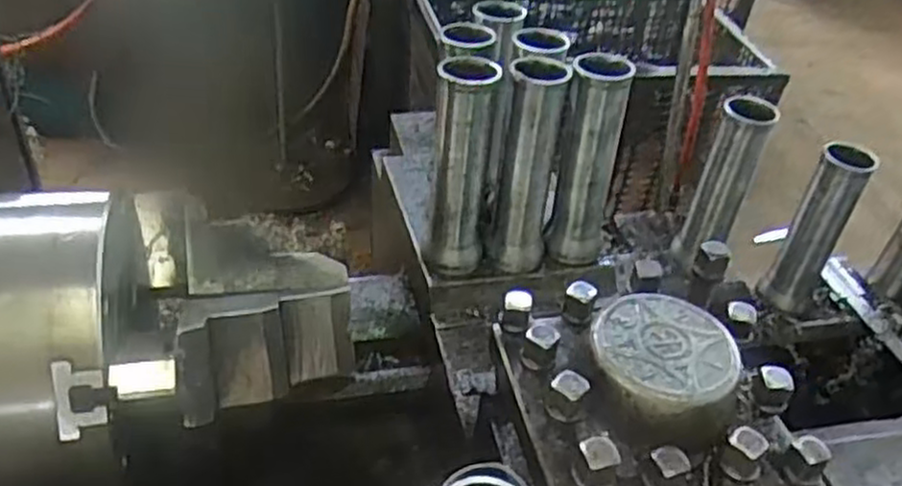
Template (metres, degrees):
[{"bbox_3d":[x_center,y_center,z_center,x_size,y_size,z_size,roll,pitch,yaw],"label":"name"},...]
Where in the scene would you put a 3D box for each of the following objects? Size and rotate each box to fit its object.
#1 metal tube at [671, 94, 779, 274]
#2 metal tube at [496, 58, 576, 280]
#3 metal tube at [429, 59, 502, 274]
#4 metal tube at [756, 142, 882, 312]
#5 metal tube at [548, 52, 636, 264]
[{"bbox_3d":[0.275,-0.060,0.768,0.051,0.163,0.055,20,41,17],"label":"metal tube"},{"bbox_3d":[0.068,-0.065,0.677,0.052,0.188,0.054,7,39,1],"label":"metal tube"},{"bbox_3d":[0.009,-0.062,0.663,0.051,0.188,0.049,1,39,-6],"label":"metal tube"},{"bbox_3d":[0.379,-0.016,0.793,0.050,0.179,0.060,25,42,22],"label":"metal tube"},{"bbox_3d":[0.125,-0.071,0.690,0.058,0.188,0.050,17,40,13],"label":"metal tube"}]

